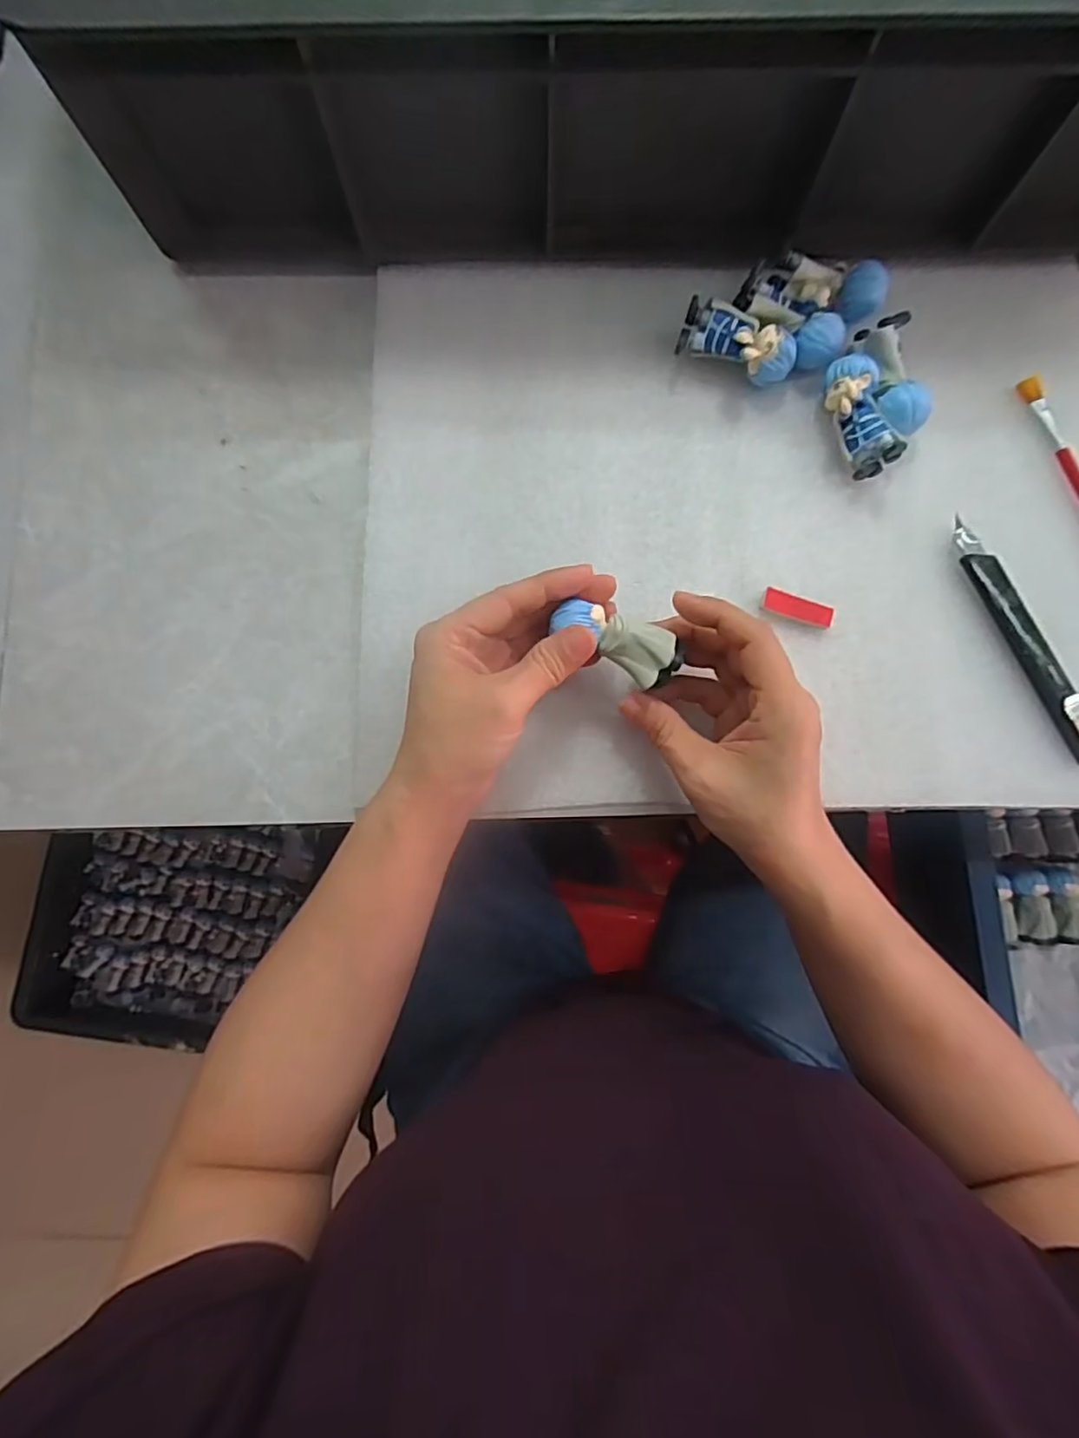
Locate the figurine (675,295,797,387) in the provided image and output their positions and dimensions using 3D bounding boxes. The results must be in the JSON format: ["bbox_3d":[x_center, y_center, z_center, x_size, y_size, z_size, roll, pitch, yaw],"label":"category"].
[{"bbox_3d":[0.107,-0.202,0.347,0.062,0.031,0.025,23,82,4],"label":"figurine"}]

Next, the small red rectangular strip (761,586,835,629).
[{"bbox_3d":[0.138,-0.060,0.338,0.038,0.006,0.013,18,81,3],"label":"small red rectangular strip"}]

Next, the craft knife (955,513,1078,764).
[{"bbox_3d":[0.254,-0.041,0.329,0.015,0.009,0.136,-25,81,-4],"label":"craft knife"}]

